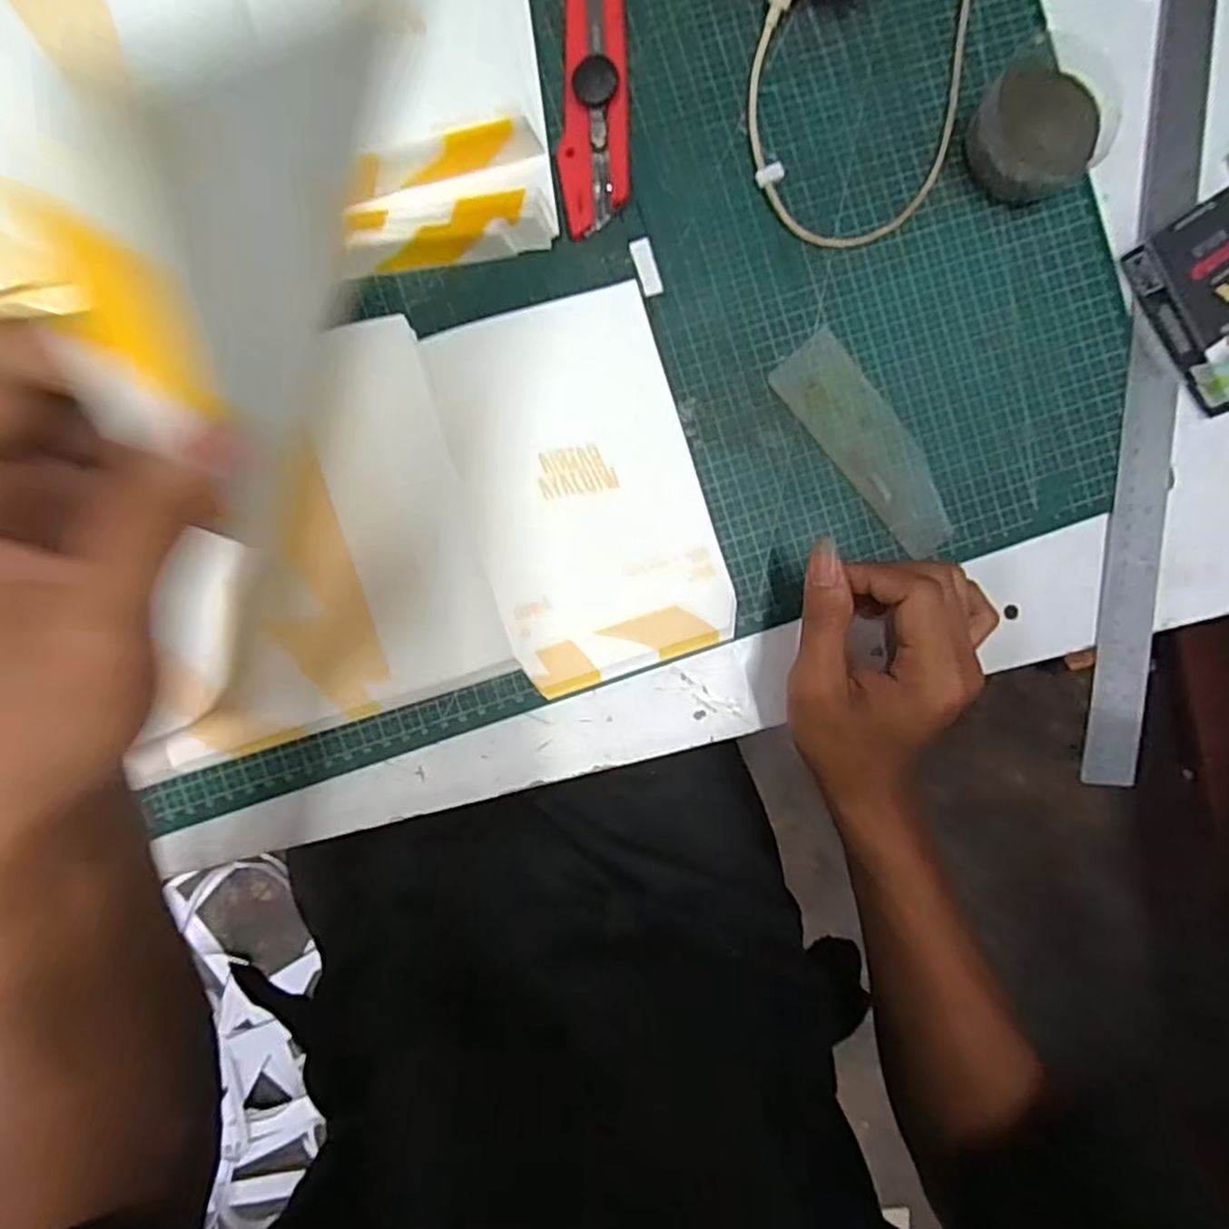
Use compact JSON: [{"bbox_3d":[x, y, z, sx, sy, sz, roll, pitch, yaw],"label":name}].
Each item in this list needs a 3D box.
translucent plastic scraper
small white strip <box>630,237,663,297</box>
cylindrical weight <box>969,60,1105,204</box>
[{"bbox_3d":[0.134,-0.087,0.361,0.040,0.004,0.124,-40,94,-2],"label":"translucent plastic scraper"},{"bbox_3d":[0.017,-0.176,0.352,0.010,0.004,0.029,-18,93,-4],"label":"small white strip"},{"bbox_3d":[0.204,-0.234,0.345,0.066,0.032,0.056,-36,94,-3],"label":"cylindrical weight"}]

